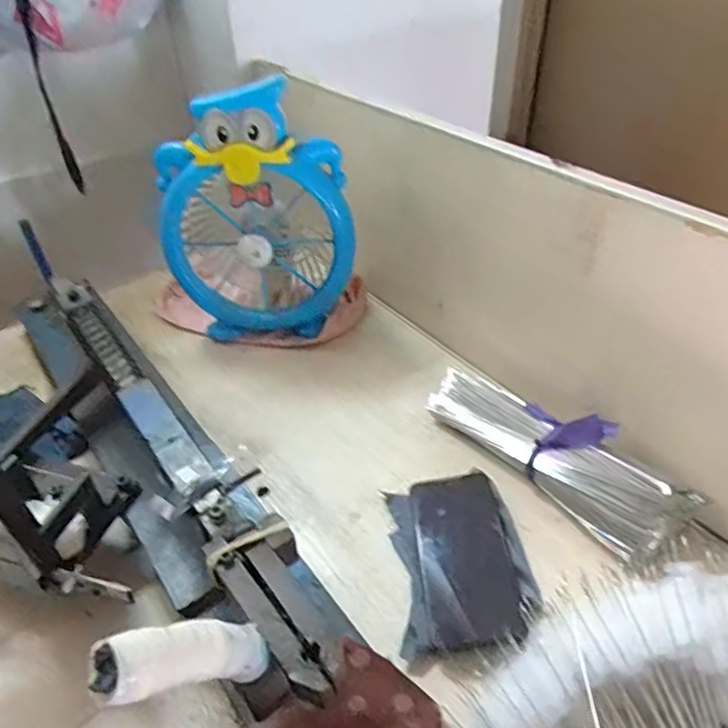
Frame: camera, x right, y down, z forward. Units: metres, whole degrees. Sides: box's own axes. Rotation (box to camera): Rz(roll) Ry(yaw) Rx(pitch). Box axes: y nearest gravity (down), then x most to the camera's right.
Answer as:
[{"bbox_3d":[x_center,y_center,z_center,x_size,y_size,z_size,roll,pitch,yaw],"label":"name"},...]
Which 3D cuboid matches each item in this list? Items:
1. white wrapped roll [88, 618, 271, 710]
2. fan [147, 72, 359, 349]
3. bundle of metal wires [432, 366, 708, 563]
[{"bbox_3d":[-0.074,0.131,0.271,0.021,0.096,0.029,37,93,36],"label":"white wrapped roll"},{"bbox_3d":[-0.127,-0.176,0.747,0.211,0.322,0.142,-4,41,-2],"label":"fan"},{"bbox_3d":[0.176,0.078,0.582,0.085,0.072,0.257,-31,48,-29],"label":"bundle of metal wires"}]

